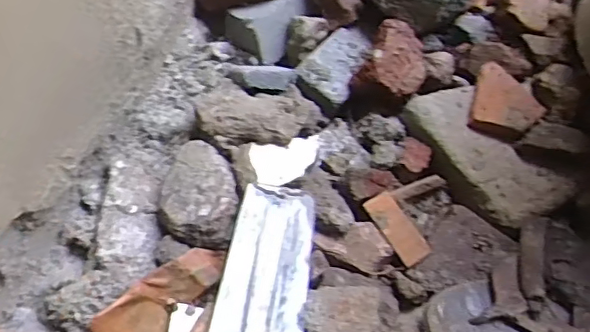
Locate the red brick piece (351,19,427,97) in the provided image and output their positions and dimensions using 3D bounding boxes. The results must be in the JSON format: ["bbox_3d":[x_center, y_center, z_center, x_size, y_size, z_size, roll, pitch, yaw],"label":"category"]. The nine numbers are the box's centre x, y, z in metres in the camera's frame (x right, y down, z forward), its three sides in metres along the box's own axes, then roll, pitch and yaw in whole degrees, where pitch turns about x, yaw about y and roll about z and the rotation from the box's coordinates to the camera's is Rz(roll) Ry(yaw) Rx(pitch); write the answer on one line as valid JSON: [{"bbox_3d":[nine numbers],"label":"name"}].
[{"bbox_3d":[0.131,-0.134,0.759,0.081,0.041,0.106,26,69,10],"label":"red brick piece"}]

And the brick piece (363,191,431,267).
[{"bbox_3d":[0.119,0.071,0.671,0.034,0.013,0.088,-29,70,-12],"label":"brick piece"}]

